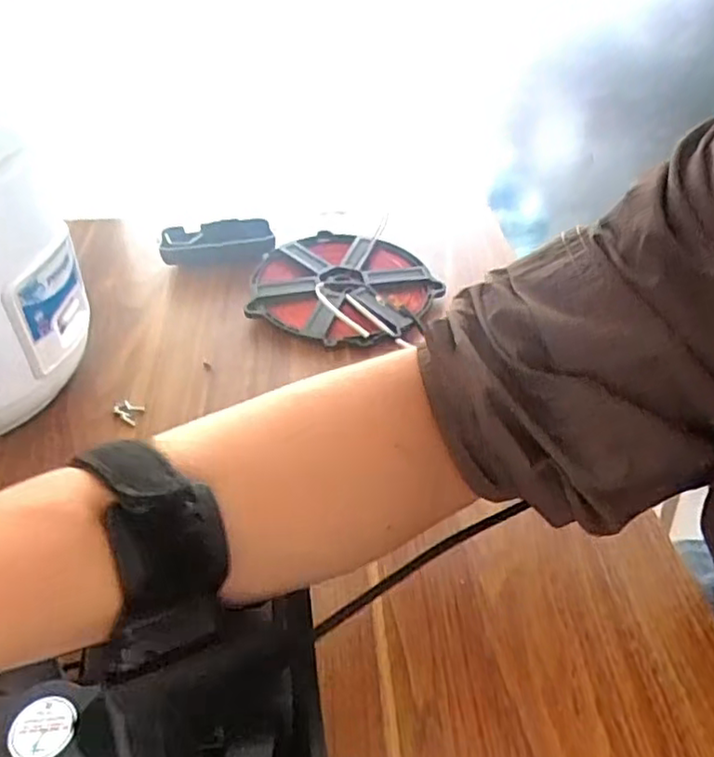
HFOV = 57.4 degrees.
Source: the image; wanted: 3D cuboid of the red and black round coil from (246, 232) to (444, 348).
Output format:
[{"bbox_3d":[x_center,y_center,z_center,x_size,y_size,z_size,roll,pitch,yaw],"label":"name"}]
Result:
[{"bbox_3d":[-0.011,-0.085,0.585,0.158,0.033,0.152,0,38,0],"label":"red and black round coil"}]

